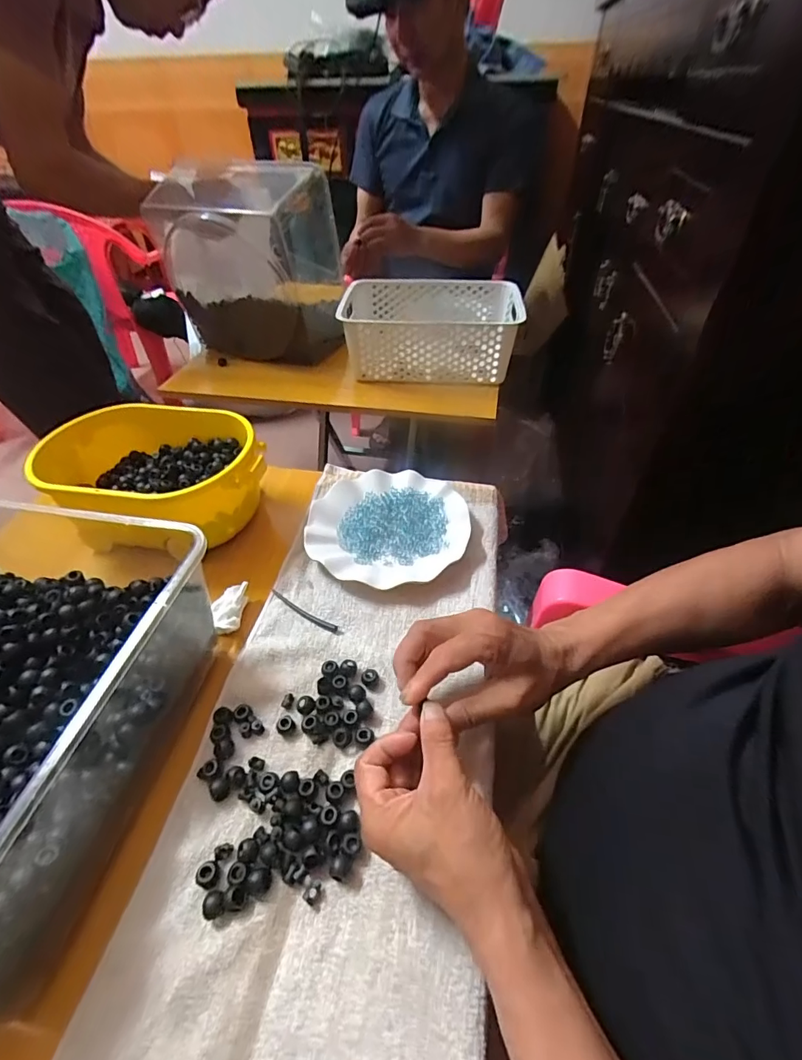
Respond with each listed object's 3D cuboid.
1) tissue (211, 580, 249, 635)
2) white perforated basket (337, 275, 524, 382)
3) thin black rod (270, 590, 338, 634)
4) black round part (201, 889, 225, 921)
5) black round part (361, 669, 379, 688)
[{"bbox_3d":[-0.169,0.081,0.457,0.025,0.030,0.060,-3,44,-1],"label":"tissue"},{"bbox_3d":[0.056,-0.365,0.841,0.302,0.109,0.214,2,44,4],"label":"white perforated basket"},{"bbox_3d":[-0.099,0.083,0.468,0.083,0.004,0.010,22,49,22],"label":"thin black rod"},{"bbox_3d":[-0.121,0.243,0.300,0.014,0.009,0.015,-1,44,1],"label":"black round part"},{"bbox_3d":[-0.028,0.131,0.409,0.014,0.012,0.014,-1,44,1],"label":"black round part"}]

